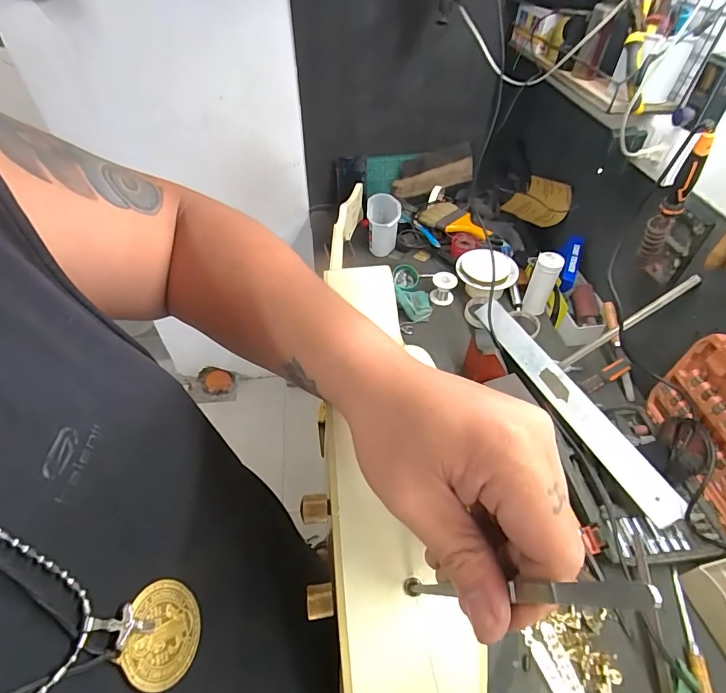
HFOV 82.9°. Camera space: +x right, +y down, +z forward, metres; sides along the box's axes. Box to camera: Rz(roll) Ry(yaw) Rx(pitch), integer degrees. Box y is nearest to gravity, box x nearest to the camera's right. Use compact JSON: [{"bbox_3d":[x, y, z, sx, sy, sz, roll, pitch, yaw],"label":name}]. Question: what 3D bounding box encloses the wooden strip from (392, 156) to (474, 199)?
[{"bbox_3d":[0.190,-0.450,1.113,0.209,0.066,0.023,-13,47,11],"label":"wooden strip"}]

